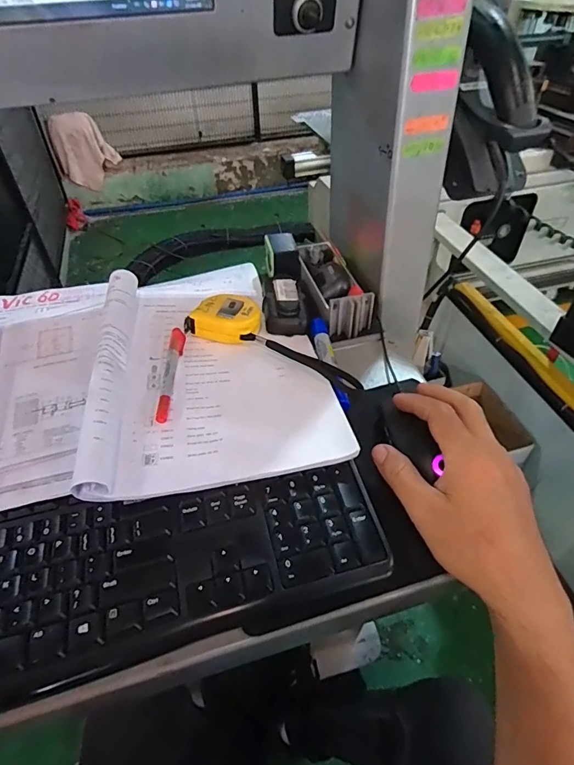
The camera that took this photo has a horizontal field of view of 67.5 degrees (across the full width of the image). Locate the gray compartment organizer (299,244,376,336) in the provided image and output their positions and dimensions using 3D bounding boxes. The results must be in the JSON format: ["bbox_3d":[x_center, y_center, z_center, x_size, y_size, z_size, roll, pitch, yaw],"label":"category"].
[{"bbox_3d":[0.051,-0.120,0.521,0.057,0.043,0.153,-12,46,-9],"label":"gray compartment organizer"}]

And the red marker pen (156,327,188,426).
[{"bbox_3d":[-0.110,-0.012,0.411,0.014,0.011,0.130,-4,45,-1],"label":"red marker pen"}]

